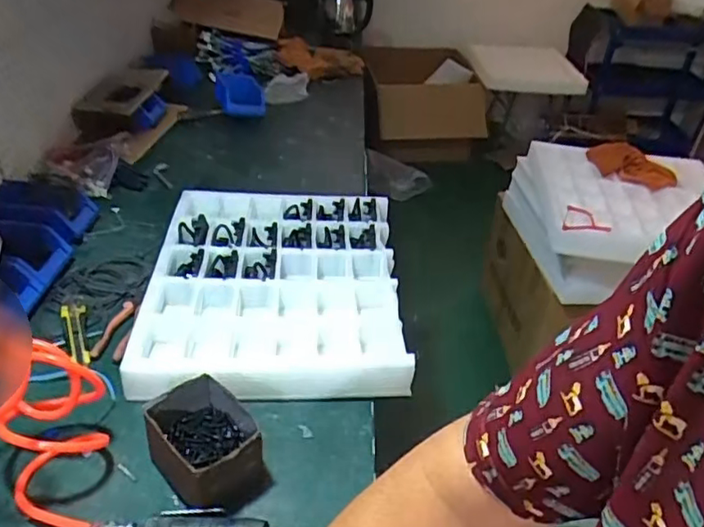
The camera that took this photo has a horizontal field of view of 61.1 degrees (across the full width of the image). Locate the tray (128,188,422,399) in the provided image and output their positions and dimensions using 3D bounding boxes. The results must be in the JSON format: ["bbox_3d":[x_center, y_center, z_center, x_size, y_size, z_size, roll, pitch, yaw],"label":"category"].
[{"bbox_3d":[-0.134,0.021,1.062,0.426,0.085,0.494,1,46,-5],"label":"tray"}]

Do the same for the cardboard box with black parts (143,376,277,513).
[{"bbox_3d":[-0.185,0.238,0.775,0.114,0.098,0.148,-26,45,-35],"label":"cardboard box with black parts"}]

